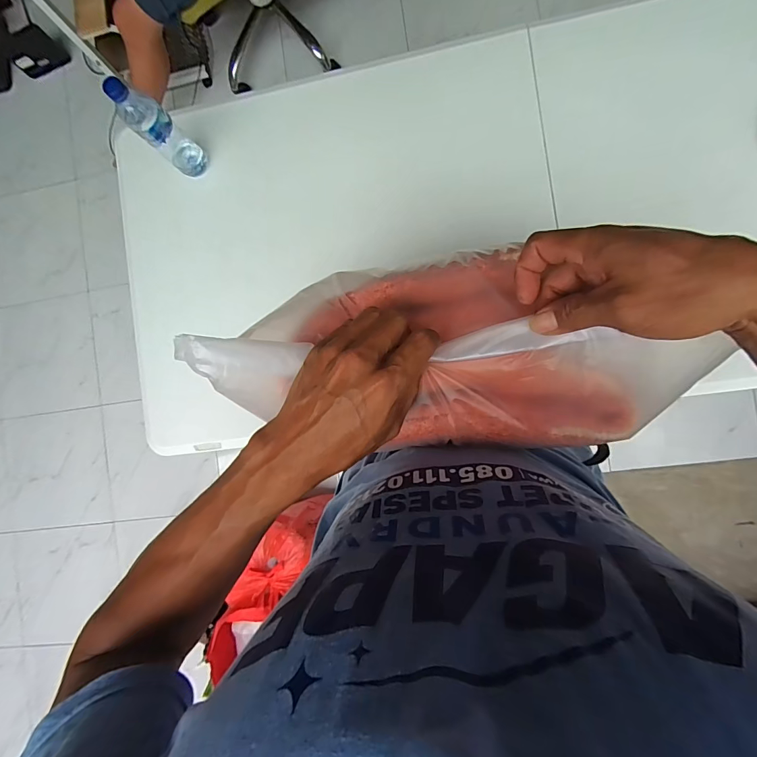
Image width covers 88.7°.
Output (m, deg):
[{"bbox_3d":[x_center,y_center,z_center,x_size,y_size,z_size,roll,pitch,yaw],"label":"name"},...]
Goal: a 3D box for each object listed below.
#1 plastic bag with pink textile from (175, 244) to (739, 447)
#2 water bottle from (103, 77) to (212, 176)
[{"bbox_3d":[0.058,-0.030,0.330,0.378,0.096,0.171,9,90,3],"label":"plastic bag with pink textile"},{"bbox_3d":[-0.415,-0.470,0.731,0.077,0.224,0.063,44,94,7],"label":"water bottle"}]

